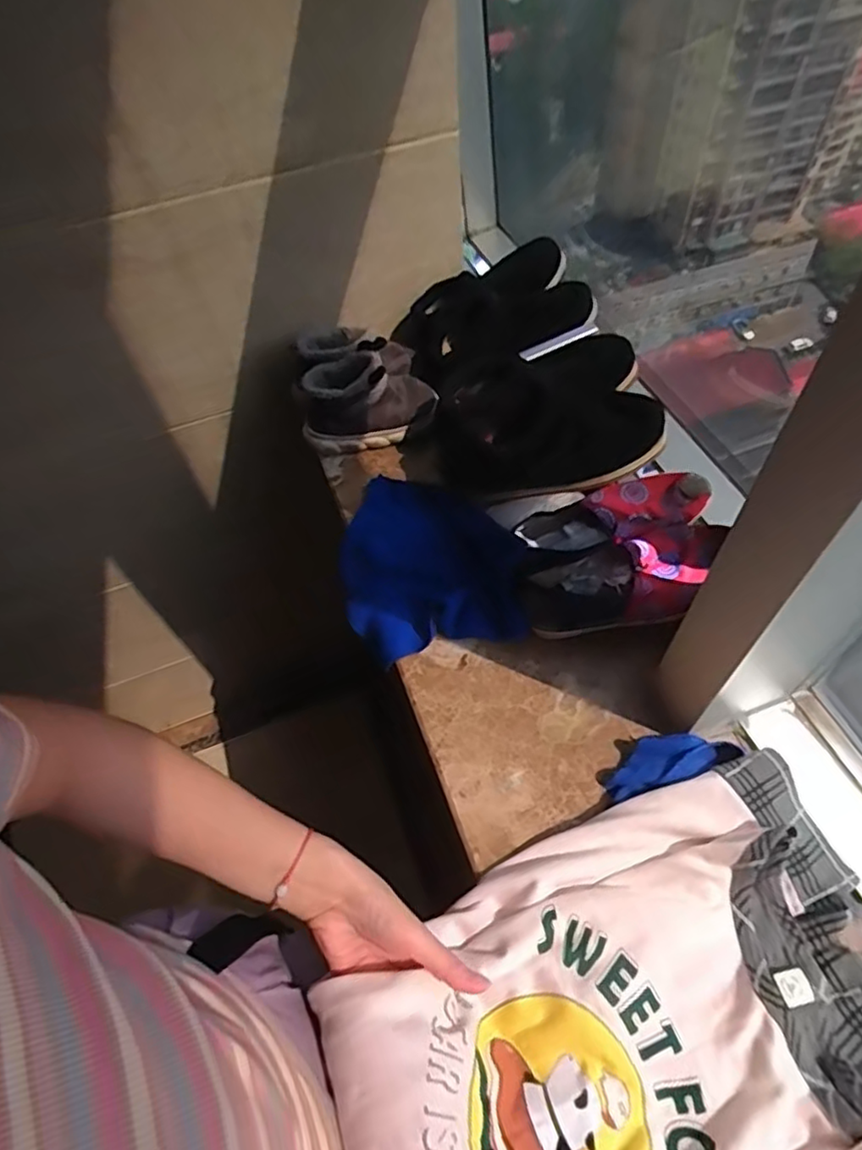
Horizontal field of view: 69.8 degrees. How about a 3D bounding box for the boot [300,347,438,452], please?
[{"bbox_3d":[-0.089,-0.241,0.842,0.182,0.105,0.109,-13,55,-4],"label":"boot"}]

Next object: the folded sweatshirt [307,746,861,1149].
[{"bbox_3d":[0.144,0.318,0.430,0.424,0.093,0.269,-19,56,-9],"label":"folded sweatshirt"}]

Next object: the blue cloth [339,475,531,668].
[{"bbox_3d":[-0.004,-0.026,0.725,0.218,0.051,0.244,-14,57,14],"label":"blue cloth"}]

